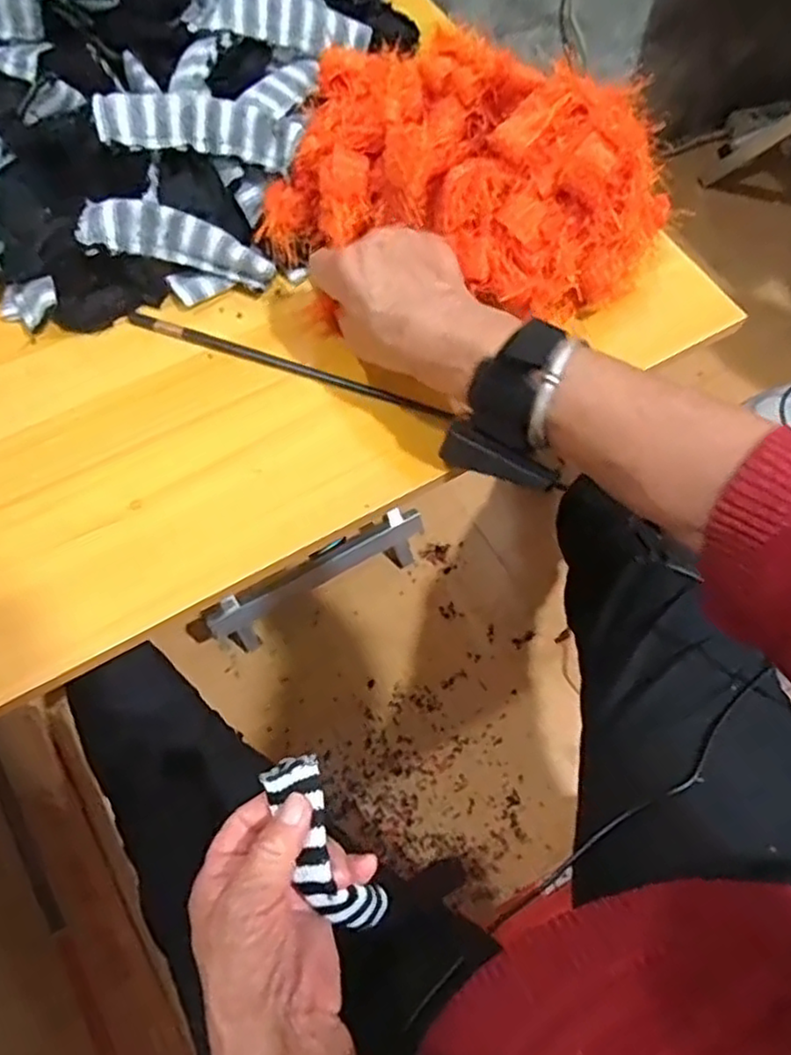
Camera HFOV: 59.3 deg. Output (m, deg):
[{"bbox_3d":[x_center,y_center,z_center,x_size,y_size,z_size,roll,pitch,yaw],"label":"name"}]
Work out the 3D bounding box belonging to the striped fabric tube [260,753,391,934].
[{"bbox_3d":[-0.035,0.172,0.366,0.031,0.032,0.108,-26,100,-13],"label":"striped fabric tube"}]

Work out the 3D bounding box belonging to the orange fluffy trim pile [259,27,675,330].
[{"bbox_3d":[0.045,-0.210,0.431,0.238,0.110,0.127,17,66,7],"label":"orange fluffy trim pile"}]

